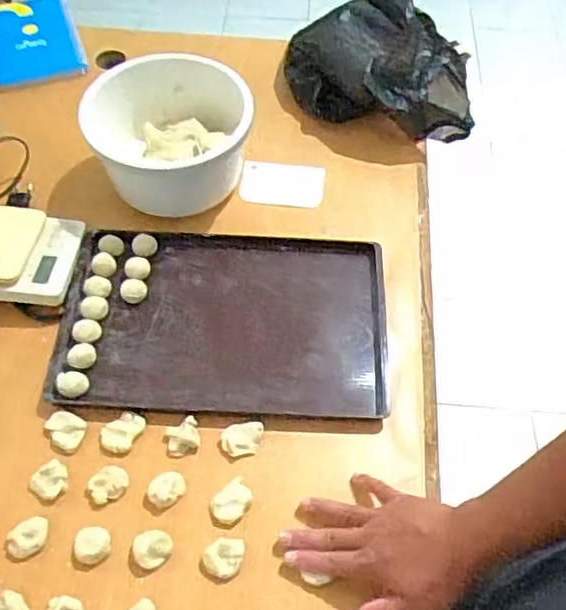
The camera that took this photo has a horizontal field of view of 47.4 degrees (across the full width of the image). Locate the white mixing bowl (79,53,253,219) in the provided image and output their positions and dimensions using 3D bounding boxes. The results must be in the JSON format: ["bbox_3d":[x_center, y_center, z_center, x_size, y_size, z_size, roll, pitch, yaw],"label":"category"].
[{"bbox_3d":[-0.142,-0.217,0.829,0.194,0.126,0.192,0,56,-3],"label":"white mixing bowl"}]

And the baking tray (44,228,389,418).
[{"bbox_3d":[-0.068,0.017,0.756,0.367,0.026,0.243,3,56,-1],"label":"baking tray"}]

